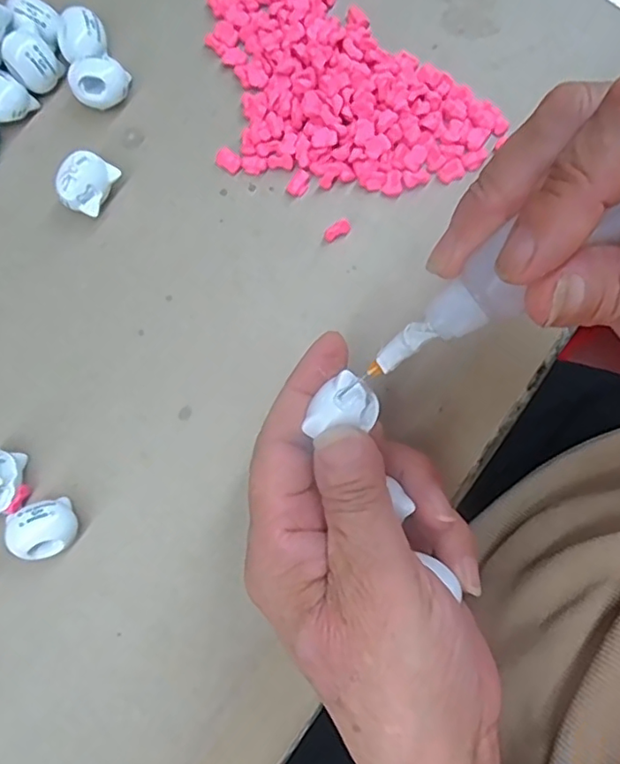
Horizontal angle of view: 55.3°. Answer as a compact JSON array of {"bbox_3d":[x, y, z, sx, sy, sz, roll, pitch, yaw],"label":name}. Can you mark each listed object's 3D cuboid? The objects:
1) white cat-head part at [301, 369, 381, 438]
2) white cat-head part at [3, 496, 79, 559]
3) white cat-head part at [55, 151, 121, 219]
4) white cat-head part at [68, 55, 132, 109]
[{"bbox_3d":[0.011,0.010,0.197,0.024,0.009,0.019,-44,82,-6],"label":"white cat-head part"},{"bbox_3d":[-0.107,0.060,0.239,0.023,0.021,0.021,0,80,1],"label":"white cat-head part"},{"bbox_3d":[-0.100,-0.089,0.266,0.019,0.019,0.026,28,81,6],"label":"white cat-head part"},{"bbox_3d":[-0.098,-0.139,0.275,0.024,0.020,0.021,24,81,5],"label":"white cat-head part"}]

